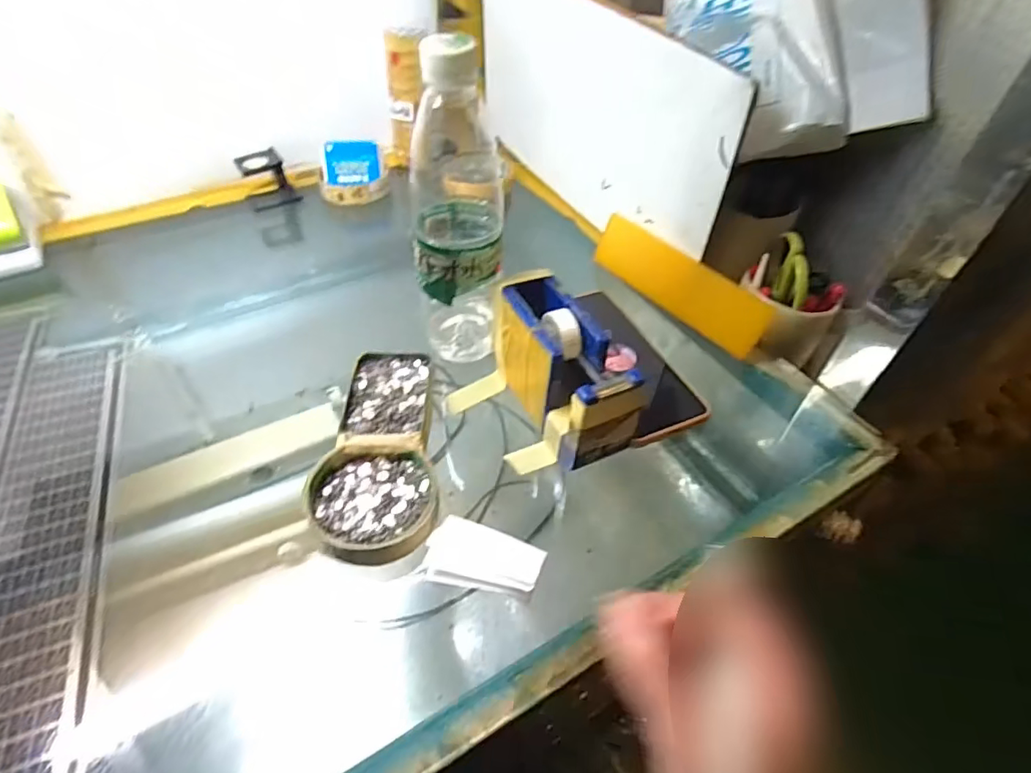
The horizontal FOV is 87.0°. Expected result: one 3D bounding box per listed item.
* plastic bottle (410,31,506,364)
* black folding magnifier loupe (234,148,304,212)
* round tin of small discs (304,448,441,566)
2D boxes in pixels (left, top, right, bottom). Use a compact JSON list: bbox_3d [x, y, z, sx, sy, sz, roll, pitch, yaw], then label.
[{"bbox_3d":[-0.040,-0.115,0.384,0.061,0.228,0.065,-1,47,-2],"label":"plastic bottle"},{"bbox_3d":[-0.272,-0.226,0.600,0.053,0.062,0.032,-29,54,-25],"label":"black folding magnifier loupe"},{"bbox_3d":[-0.091,0.074,0.344,0.081,0.013,0.075,1,47,-1],"label":"round tin of small discs"}]

